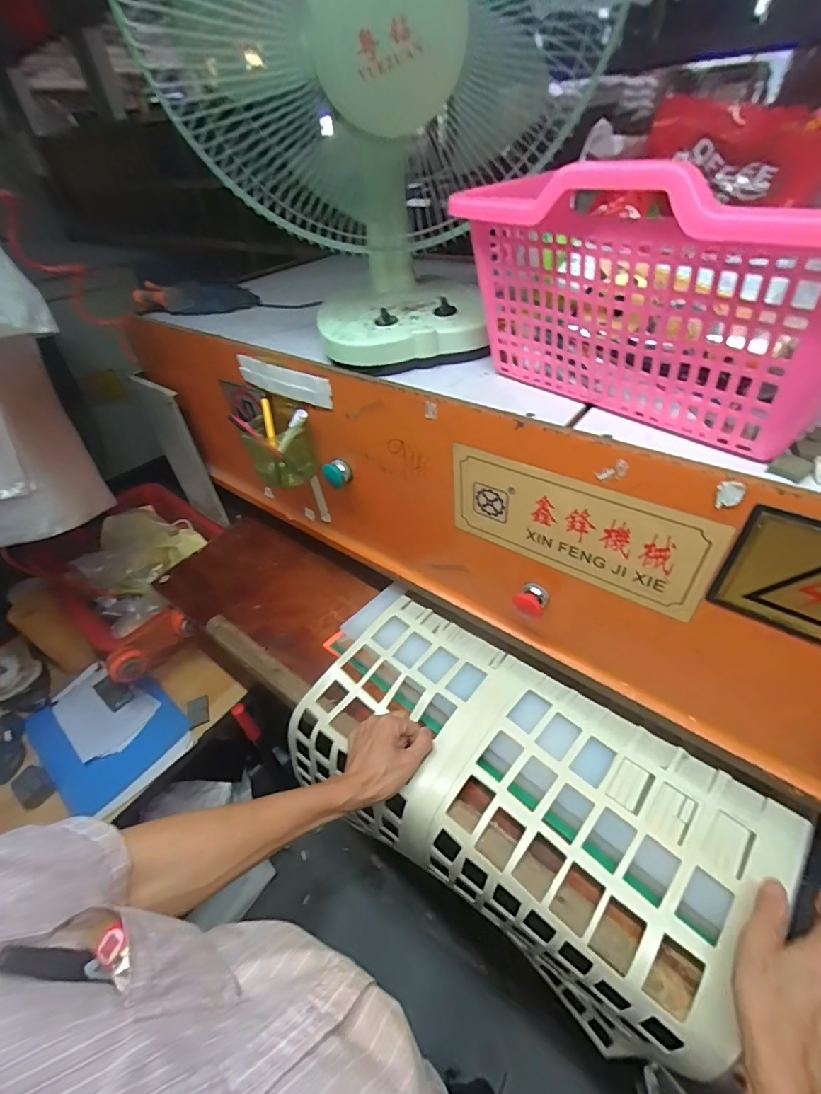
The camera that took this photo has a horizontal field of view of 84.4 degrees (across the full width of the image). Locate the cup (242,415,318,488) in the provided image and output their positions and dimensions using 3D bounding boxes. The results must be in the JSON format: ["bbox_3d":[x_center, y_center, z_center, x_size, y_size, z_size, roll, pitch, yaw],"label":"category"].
[{"bbox_3d":[-0.191,-0.140,0.671,0.085,0.085,0.087,-3,34,2],"label":"cup"}]

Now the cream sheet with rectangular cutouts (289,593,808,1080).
[{"bbox_3d":[0.135,0.288,0.597,0.552,0.174,0.309,21,41,33],"label":"cream sheet with rectangular cutouts"}]

